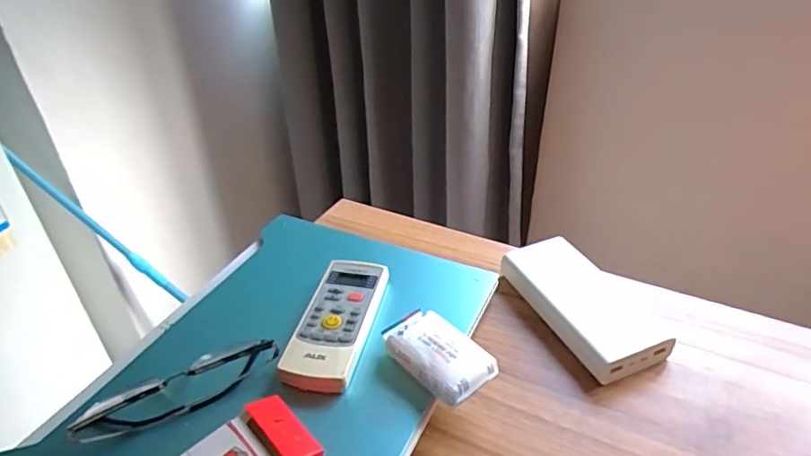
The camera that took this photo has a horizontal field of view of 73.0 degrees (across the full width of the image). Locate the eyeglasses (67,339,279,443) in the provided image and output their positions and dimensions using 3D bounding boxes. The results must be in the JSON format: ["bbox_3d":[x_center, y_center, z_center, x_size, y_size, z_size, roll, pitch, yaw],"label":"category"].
[{"bbox_3d":[-0.164,0.119,0.404,0.144,0.038,0.036,-18,38,-20],"label":"eyeglasses"}]

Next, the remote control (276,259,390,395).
[{"bbox_3d":[-0.056,0.076,0.452,0.055,0.016,0.134,6,36,13],"label":"remote control"}]

